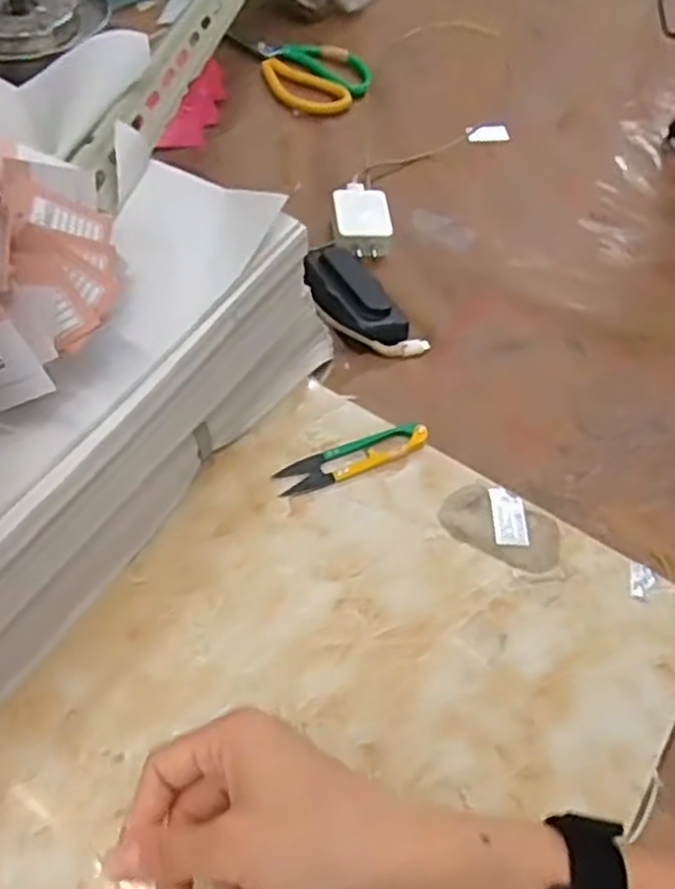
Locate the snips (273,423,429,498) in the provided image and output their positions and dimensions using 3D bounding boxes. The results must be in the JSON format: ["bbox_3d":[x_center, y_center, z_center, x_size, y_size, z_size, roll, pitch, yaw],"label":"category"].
[{"bbox_3d":[0.011,0.008,0.501,0.101,0.010,0.023,-19,58,-15],"label":"snips"}]

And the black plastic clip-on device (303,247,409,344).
[{"bbox_3d":[0.009,-0.110,0.590,0.054,0.023,0.100,-25,60,-19],"label":"black plastic clip-on device"}]

